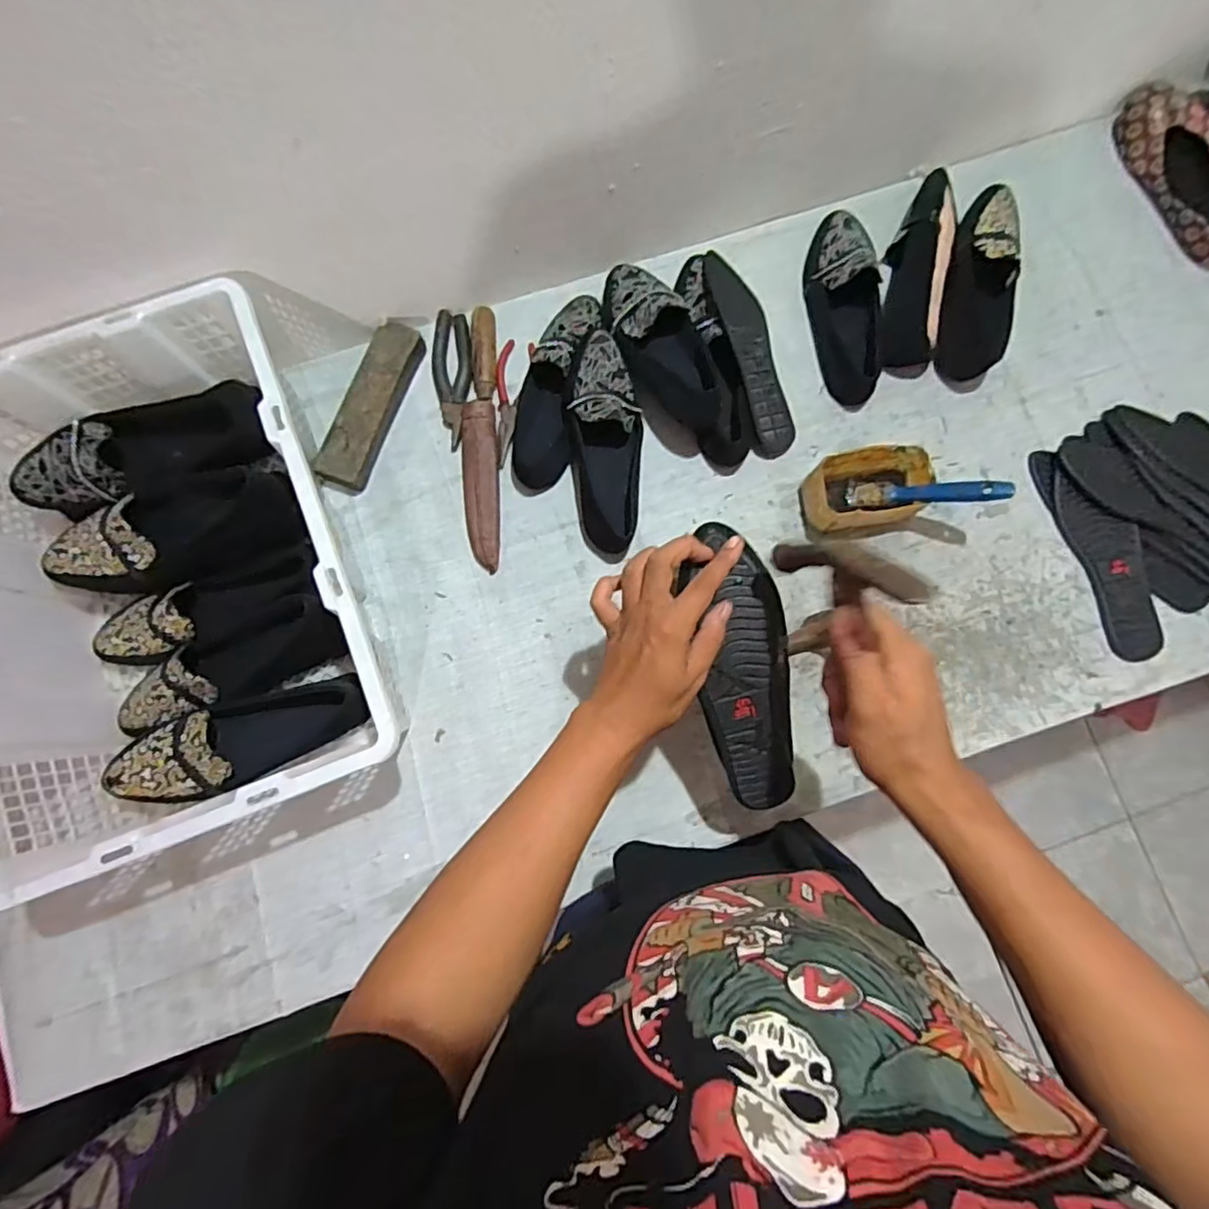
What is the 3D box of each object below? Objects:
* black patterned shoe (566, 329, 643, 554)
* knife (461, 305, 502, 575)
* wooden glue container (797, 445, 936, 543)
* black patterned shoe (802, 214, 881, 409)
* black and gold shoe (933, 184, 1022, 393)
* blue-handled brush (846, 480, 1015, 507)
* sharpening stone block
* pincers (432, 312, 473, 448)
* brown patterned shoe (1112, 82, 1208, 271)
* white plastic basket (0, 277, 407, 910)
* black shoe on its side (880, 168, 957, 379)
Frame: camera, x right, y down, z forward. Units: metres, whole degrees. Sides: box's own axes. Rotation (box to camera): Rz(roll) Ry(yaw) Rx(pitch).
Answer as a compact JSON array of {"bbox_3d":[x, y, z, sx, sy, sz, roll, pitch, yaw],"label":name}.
[{"bbox_3d":[0.001,-0.179,0.684,0.080,0.076,0.231,-1,79,0],"label":"black patterned shoe"},{"bbox_3d":[-0.143,-0.193,0.715,0.040,0.031,0.305,-3,79,0],"label":"knife"},{"bbox_3d":[0.287,-0.124,0.680,0.133,0.057,0.087,-12,79,-2],"label":"wooden glue container"},{"bbox_3d":[0.287,-0.360,0.725,0.081,0.054,0.241,-2,79,0],"label":"black patterned shoe"},{"bbox_3d":[0.444,-0.379,0.723,0.081,0.062,0.233,15,80,3],"label":"black and gold shoe"},{"bbox_3d":[0.342,-0.121,0.659,0.157,0.020,0.032,4,78,33],"label":"blue-handled brush"},{"bbox_3d":[-0.267,-0.226,0.706,0.054,0.041,0.196,18,80,4],"label":"sharpening stone block"},{"bbox_3d":[-0.178,-0.266,0.726,0.045,0.017,0.166,-4,79,0],"label":"pincers"},{"bbox_3d":[0.707,-0.530,0.750,0.077,0.050,0.237,-19,80,-3],"label":"brown patterned shoe"},{"bbox_3d":[-0.416,-0.019,0.609,0.345,0.171,0.471,-22,80,-3],"label":"white plastic basket"},{"bbox_3d":[0.377,-0.406,0.736,0.071,0.054,0.259,13,80,3],"label":"black shoe on its side"}]

